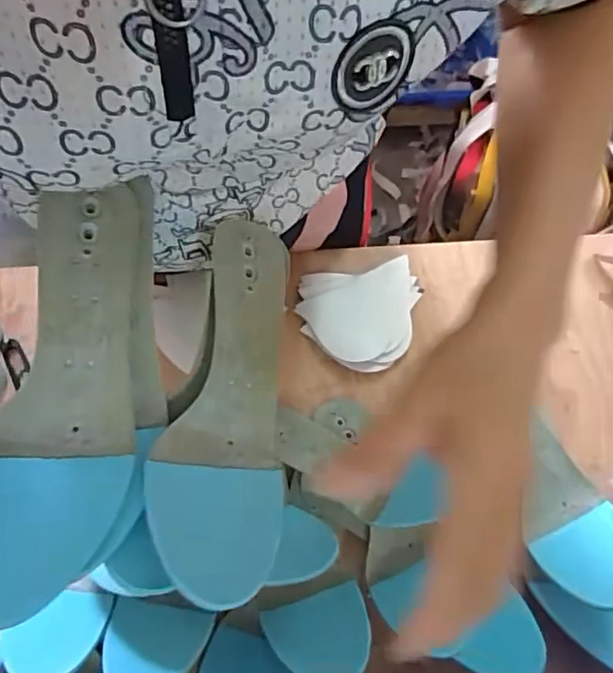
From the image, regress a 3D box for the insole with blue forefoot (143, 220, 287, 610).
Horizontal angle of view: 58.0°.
[{"bbox_3d":[-0.048,0.034,0.337,0.072,0.076,0.231,3,63,2],"label":"insole with blue forefoot"}]

